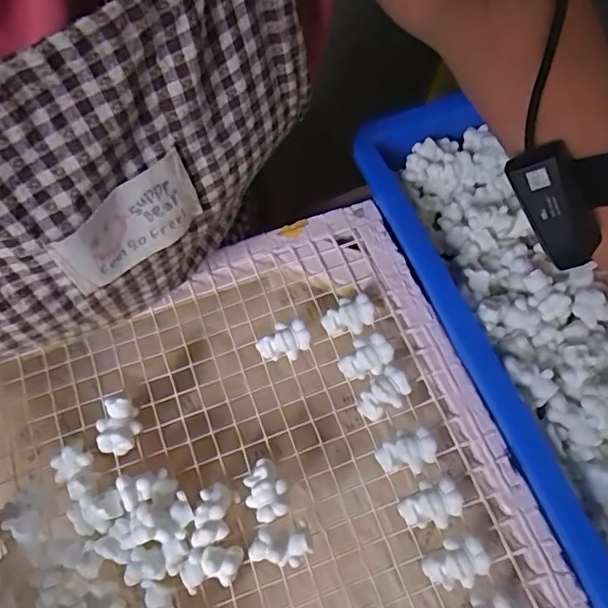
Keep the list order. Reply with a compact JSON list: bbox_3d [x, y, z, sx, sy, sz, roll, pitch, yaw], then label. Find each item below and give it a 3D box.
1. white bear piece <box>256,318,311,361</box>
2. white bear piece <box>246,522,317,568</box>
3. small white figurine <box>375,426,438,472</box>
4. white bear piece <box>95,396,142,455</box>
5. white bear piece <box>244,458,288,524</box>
[{"bbox_3d":[-0.014,0.027,0.385,0.036,0.026,0.022,-9,63,-2],"label":"white bear piece"},{"bbox_3d":[-0.013,0.141,0.330,0.037,0.015,0.023,-6,63,0],"label":"white bear piece"},{"bbox_3d":[0.063,0.091,0.343,0.032,0.020,0.025,-32,66,-13],"label":"small white figurine"},{"bbox_3d":[-0.119,0.079,0.364,0.025,0.023,0.030,-16,64,-5],"label":"white bear piece"},{"bbox_3d":[-0.023,0.115,0.345,0.025,0.016,0.034,-35,67,-14],"label":"white bear piece"}]

